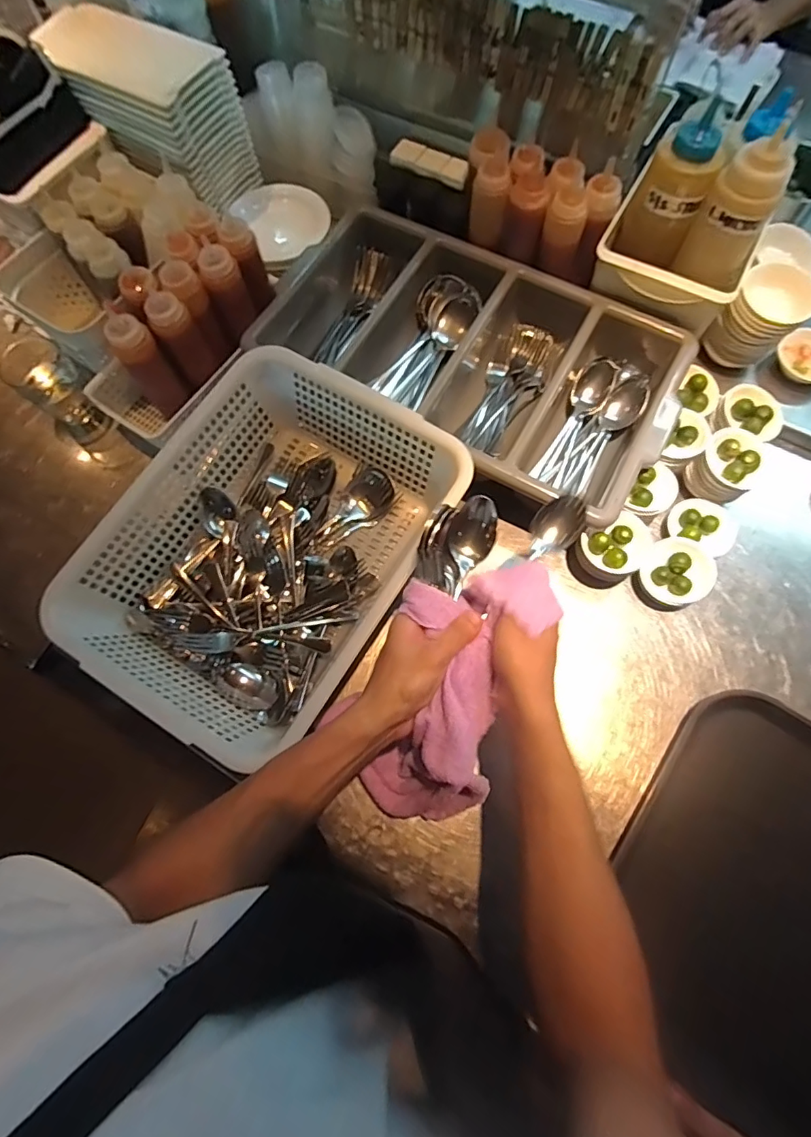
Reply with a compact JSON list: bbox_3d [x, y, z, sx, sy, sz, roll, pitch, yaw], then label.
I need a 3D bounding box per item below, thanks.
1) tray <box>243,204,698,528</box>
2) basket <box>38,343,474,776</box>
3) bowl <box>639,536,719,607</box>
[{"bbox_3d":[0.080,-0.273,0.668,0.498,0.086,0.284,29,74,9],"label":"tray"},{"bbox_3d":[-0.144,-0.019,0.573,0.292,0.118,0.388,31,75,11],"label":"basket"},{"bbox_3d":[0.318,0.003,0.601,0.084,0.039,0.075,-30,73,-8],"label":"bowl"}]

